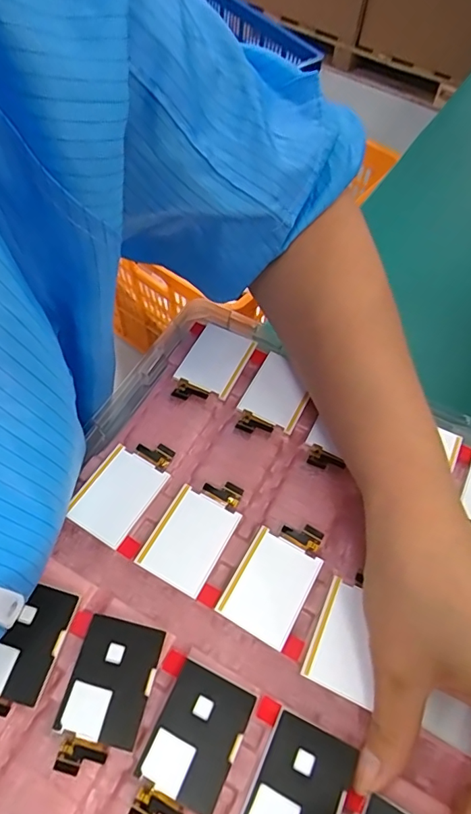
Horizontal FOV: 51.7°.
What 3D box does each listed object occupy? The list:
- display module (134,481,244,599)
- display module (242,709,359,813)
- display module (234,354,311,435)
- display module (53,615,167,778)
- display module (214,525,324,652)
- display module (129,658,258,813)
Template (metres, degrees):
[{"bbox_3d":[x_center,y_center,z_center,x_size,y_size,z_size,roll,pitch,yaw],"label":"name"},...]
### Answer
[{"bbox_3d":[-0.021,0.062,0.246,0.035,0.005,0.057,27,62,11],"label":"display module"},{"bbox_3d":[0.023,0.159,0.193,0.034,0.005,0.057,25,62,10],"label":"display module"},{"bbox_3d":[0.023,-0.005,0.287,0.034,0.006,0.053,26,62,11],"label":"display module"},{"bbox_3d":[-0.055,0.123,0.209,0.034,0.004,0.057,14,60,5],"label":"display module"},{"bbox_3d":[0.020,0.083,0.239,0.035,0.005,0.057,28,62,12],"label":"display module"},{"bbox_3d":[-0.018,0.141,0.200,0.034,0.004,0.056,23,61,9],"label":"display module"}]

